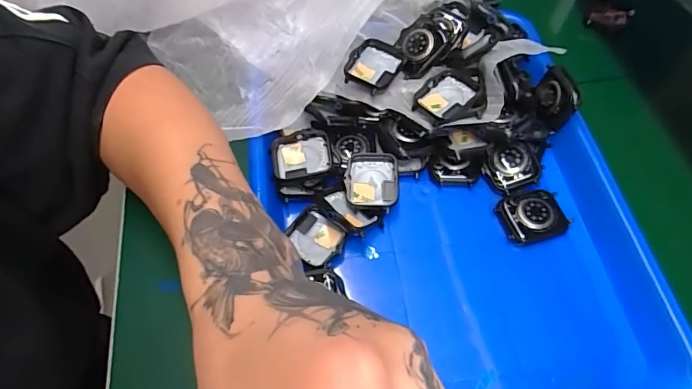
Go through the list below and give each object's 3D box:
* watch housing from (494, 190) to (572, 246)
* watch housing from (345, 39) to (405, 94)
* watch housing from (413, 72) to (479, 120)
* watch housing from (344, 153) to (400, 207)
[{"bbox_3d":[0.133,0.016,0.320,0.044,0.015,0.036,-18,59,-8],"label":"watch housing"},{"bbox_3d":[0.020,-0.097,0.345,0.036,0.014,0.046,25,62,16],"label":"watch housing"},{"bbox_3d":[0.073,-0.072,0.335,0.040,0.011,0.034,-38,65,-20],"label":"watch housing"},{"bbox_3d":[0.019,-0.010,0.326,0.038,0.013,0.041,4,59,5],"label":"watch housing"}]

